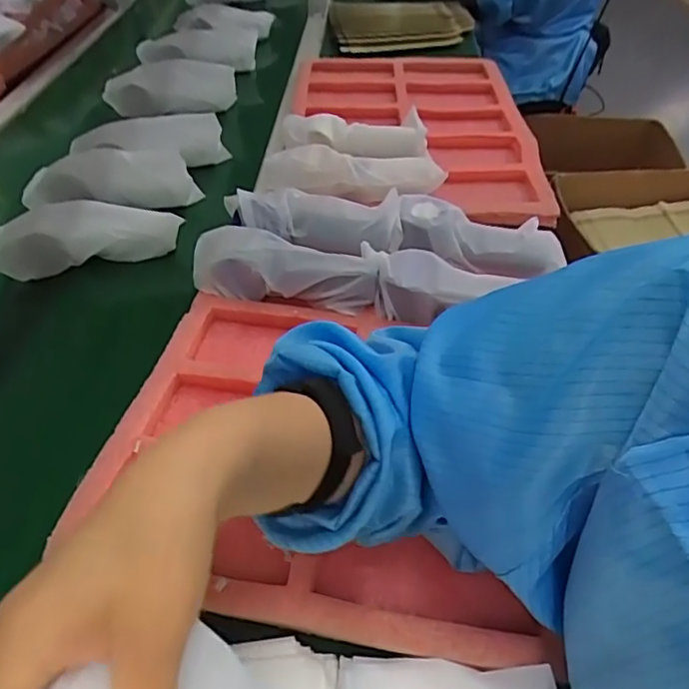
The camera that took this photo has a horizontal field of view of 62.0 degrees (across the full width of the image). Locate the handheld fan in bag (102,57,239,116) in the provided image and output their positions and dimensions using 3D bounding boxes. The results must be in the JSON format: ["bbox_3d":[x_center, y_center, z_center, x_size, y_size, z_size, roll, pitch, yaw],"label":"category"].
[{"bbox_3d":[-0.253,-0.373,0.838,0.184,0.082,0.051,-4,46,-3],"label":"handheld fan in bag"}]

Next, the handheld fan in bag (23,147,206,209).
[{"bbox_3d":[-0.269,-0.192,0.670,0.201,0.062,0.047,-4,45,-5],"label":"handheld fan in bag"}]

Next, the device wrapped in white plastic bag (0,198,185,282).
[{"bbox_3d":[-0.278,-0.113,0.608,0.198,0.062,0.048,-6,45,-8],"label":"device wrapped in white plastic bag"}]

